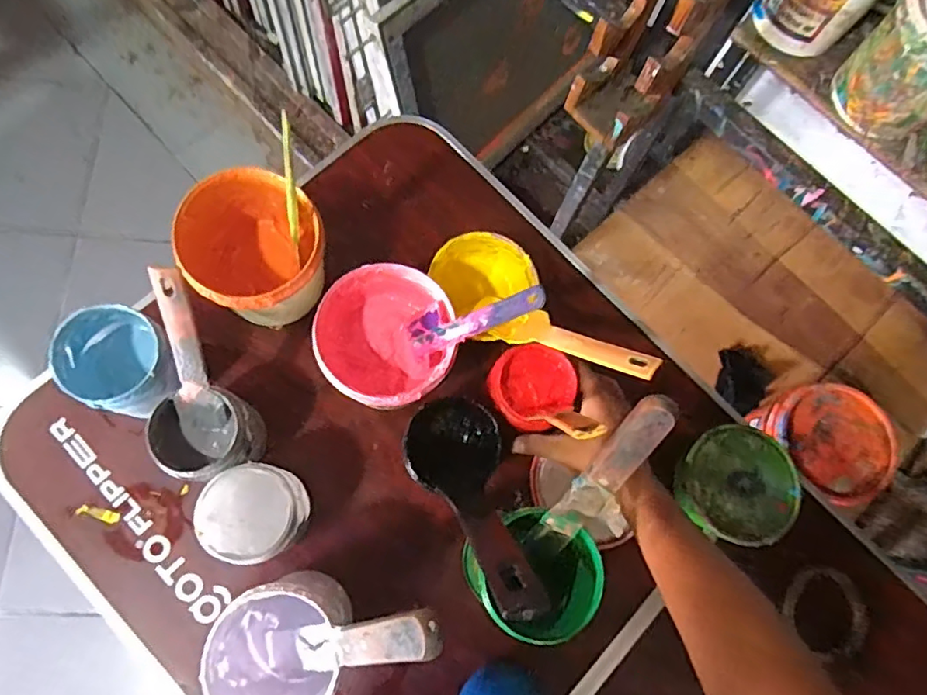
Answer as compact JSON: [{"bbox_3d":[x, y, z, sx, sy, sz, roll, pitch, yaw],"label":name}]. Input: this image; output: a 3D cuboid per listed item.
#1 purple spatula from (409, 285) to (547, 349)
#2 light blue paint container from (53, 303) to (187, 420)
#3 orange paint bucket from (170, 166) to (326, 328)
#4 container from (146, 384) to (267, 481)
[{"bbox_3d":[0.004,-0.023,0.492,0.010,0.176,0.032,9,75,-38],"label":"purple spatula"},{"bbox_3d":[-0.310,0.017,0.539,0.100,0.084,0.092,21,74,0],"label":"light blue paint container"},{"bbox_3d":[-0.200,-0.085,0.571,0.125,0.128,0.121,44,76,6],"label":"orange paint bucket"},{"bbox_3d":[-0.236,0.088,0.535,0.089,0.086,0.082,6,75,-4],"label":"container"}]

